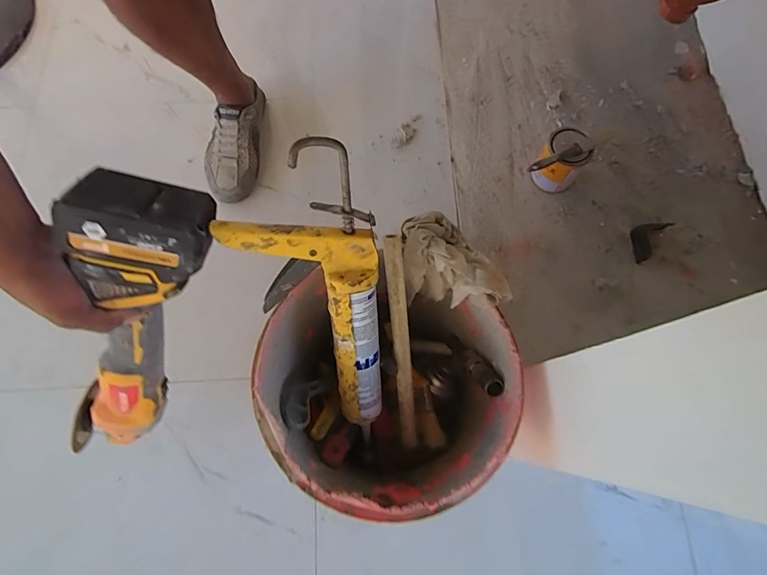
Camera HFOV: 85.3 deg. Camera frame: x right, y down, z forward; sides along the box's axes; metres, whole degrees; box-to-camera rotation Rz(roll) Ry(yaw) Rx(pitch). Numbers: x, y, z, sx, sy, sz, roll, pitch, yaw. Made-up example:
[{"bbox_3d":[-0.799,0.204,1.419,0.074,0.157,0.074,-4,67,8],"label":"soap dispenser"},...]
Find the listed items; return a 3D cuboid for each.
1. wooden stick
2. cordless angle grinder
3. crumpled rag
[{"bbox_3d":[0.023,0.080,0.510,0.021,0.011,0.293,-6,113,-2],"label":"wooden stick"},{"bbox_3d":[-0.282,0.043,0.464,0.122,0.371,0.104,15,35,-20],"label":"cordless angle grinder"},{"bbox_3d":[0.082,-0.033,0.484,0.121,0.067,0.099,7,72,0],"label":"crumpled rag"}]

